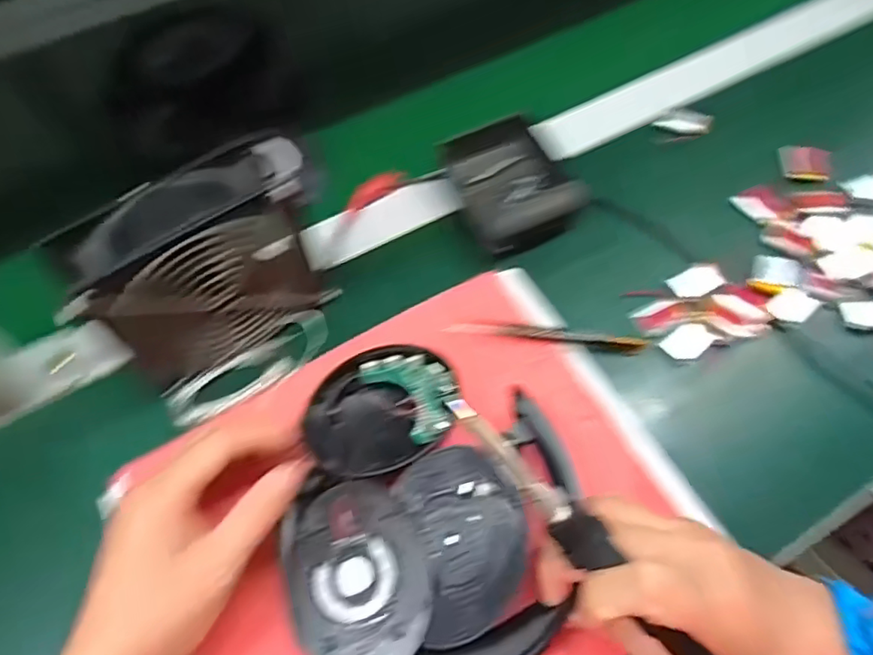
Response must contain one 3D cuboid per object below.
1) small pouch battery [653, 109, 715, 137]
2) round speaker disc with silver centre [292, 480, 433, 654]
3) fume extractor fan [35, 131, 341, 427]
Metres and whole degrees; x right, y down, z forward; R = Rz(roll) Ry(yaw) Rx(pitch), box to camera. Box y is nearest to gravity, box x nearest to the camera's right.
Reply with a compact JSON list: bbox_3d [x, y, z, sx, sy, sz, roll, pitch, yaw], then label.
[{"bbox_3d":[0.198,-0.164,0.460,0.043,0.008,0.021,21,65,29],"label":"small pouch battery"},{"bbox_3d":[-0.037,0.118,0.272,0.063,0.011,0.086,-24,67,4],"label":"round speaker disc with silver centre"},{"bbox_3d":[-0.119,-0.019,0.318,0.126,0.115,0.070,-34,66,-16],"label":"fume extractor fan"}]

